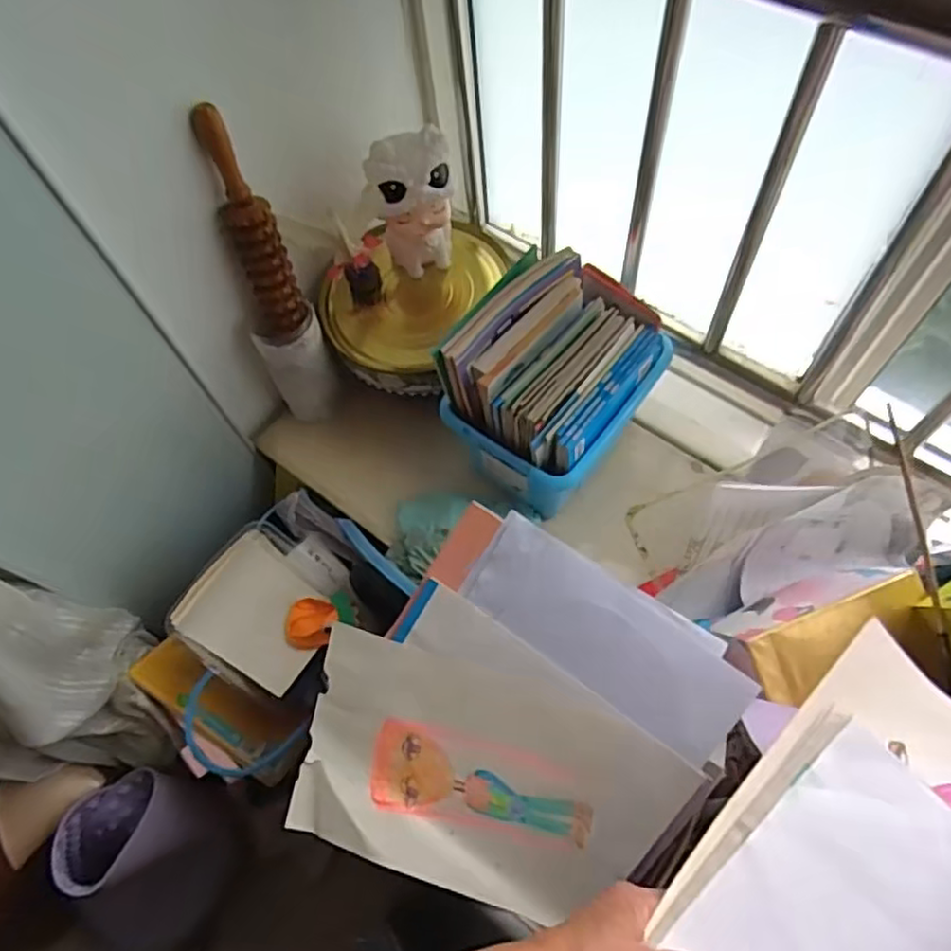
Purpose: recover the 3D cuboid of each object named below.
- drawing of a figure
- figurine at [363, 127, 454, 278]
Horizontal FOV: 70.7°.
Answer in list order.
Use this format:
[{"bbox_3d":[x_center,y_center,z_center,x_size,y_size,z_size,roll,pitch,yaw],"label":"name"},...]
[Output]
[{"bbox_3d":[0.003,0.271,0.603,0.334,0.022,0.201,13,94,17],"label":"drawing of a figure"},{"bbox_3d":[-0.074,-0.332,0.829,0.104,0.164,0.072,-10,64,-1],"label":"figurine"}]

